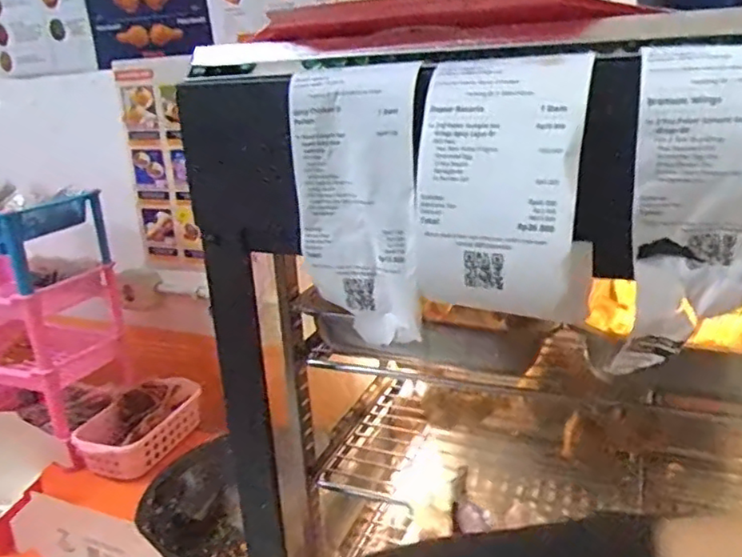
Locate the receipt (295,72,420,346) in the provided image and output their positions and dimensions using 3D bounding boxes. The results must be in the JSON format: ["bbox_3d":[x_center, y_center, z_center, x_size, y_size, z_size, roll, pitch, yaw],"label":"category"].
[{"bbox_3d":[-0.005,-0.042,0.372,0.076,0.152,0.021,6,20,28],"label":"receipt"}]

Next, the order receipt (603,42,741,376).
[{"bbox_3d":[0.166,-0.028,0.294,0.077,0.154,0.027,4,19,22],"label":"order receipt"}]

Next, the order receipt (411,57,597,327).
[{"bbox_3d":[0.065,-0.045,0.320,0.091,0.121,0.040,5,20,25],"label":"order receipt"}]

